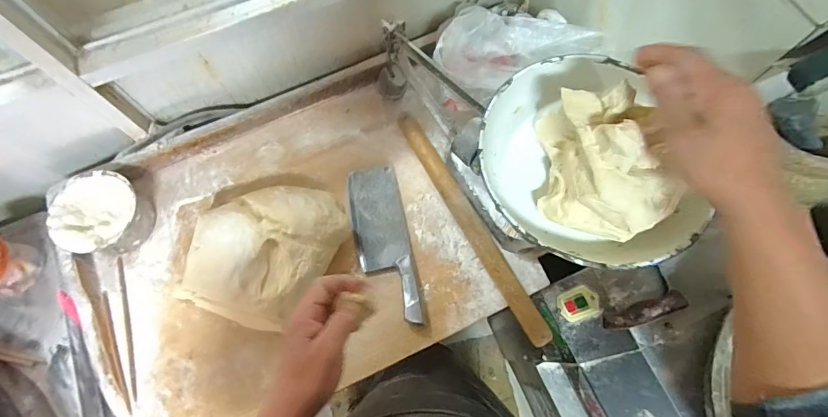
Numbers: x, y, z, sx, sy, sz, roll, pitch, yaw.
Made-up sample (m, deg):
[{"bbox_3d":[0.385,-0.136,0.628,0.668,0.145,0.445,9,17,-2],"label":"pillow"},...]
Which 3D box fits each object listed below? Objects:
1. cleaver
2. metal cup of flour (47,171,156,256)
[{"bbox_3d":[-0.054,0.055,0.701,0.090,0.020,0.278,-10,71,-3],"label":"cleaver"},{"bbox_3d":[-0.504,0.012,0.677,0.120,0.078,0.127,0,71,1],"label":"metal cup of flour"}]

